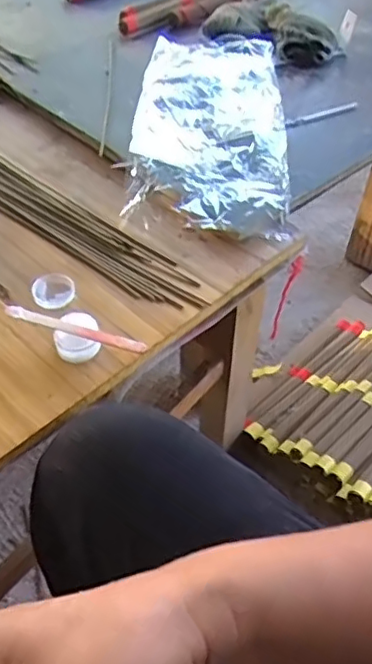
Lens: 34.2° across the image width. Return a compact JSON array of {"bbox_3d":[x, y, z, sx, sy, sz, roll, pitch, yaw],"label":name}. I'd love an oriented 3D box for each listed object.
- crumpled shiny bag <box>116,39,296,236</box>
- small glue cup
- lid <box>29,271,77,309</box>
[{"bbox_3d":[0.029,-0.255,0.728,0.170,0.045,0.402,3,48,0],"label":"crumpled shiny bag"},{"bbox_3d":[-0.092,0.005,0.507,0.037,0.027,0.035,1,48,-2],"label":"small glue cup"},{"bbox_3d":[-0.124,-0.041,0.555,0.039,0.007,0.045,-35,58,-29],"label":"lid"}]

